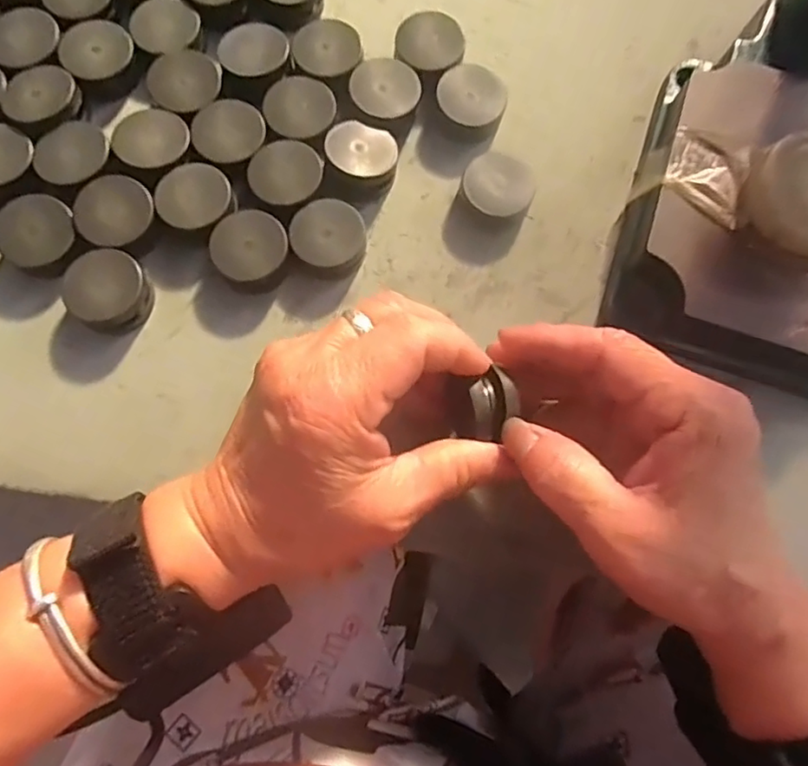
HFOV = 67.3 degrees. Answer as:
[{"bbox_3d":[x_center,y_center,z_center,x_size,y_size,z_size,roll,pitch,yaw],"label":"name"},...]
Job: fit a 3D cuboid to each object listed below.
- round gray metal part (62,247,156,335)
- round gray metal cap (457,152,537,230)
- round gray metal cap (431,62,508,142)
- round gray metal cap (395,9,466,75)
[{"bbox_3d":[-0.126,-0.040,0.259,0.033,0.016,0.032,0,77,-2],"label":"round gray metal part"},{"bbox_3d":[0.043,-0.089,0.280,0.032,0.012,0.031,0,77,-2],"label":"round gray metal cap"},{"bbox_3d":[0.032,-0.135,0.289,0.031,0.017,0.036,26,77,4],"label":"round gray metal cap"},{"bbox_3d":[0.013,-0.161,0.296,0.032,0.014,0.035,0,77,-2],"label":"round gray metal cap"}]

